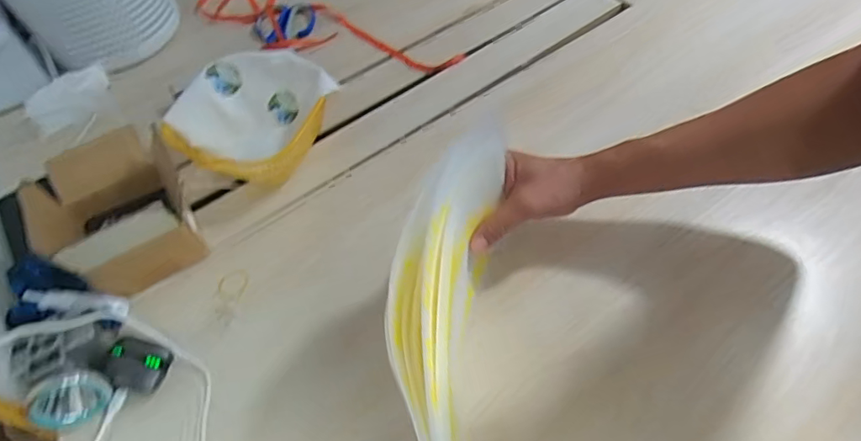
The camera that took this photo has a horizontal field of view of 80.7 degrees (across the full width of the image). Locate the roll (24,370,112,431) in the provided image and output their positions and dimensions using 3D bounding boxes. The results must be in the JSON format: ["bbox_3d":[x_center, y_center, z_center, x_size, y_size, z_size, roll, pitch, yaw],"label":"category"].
[{"bbox_3d":[-0.315,0.156,0.441,0.023,0.056,0.060,37,67,25],"label":"roll"}]

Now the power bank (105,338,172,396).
[{"bbox_3d":[-0.276,0.136,0.475,0.058,0.020,0.042,12,58,13],"label":"power bank"}]

